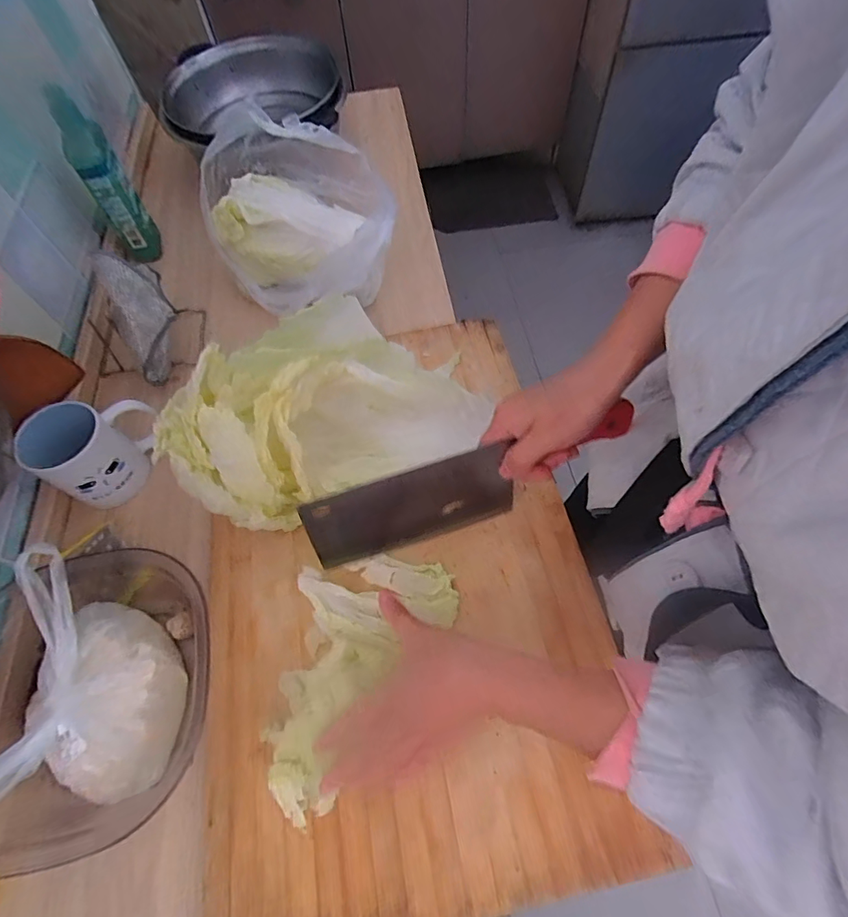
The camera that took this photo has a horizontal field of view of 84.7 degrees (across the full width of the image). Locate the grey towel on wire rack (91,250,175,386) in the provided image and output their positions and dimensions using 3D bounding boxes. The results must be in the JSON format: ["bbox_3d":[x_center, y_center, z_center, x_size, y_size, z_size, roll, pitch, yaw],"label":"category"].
[{"bbox_3d":[-0.345,-0.169,0.574,0.066,0.112,0.123,-25,64,-9],"label":"grey towel on wire rack"}]

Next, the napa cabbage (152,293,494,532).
[{"bbox_3d":[-0.102,-0.042,0.448,0.256,0.116,0.198,-42,68,-17],"label":"napa cabbage"}]

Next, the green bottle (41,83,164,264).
[{"bbox_3d":[-0.427,-0.375,0.631,0.045,0.198,0.070,-22,63,-8],"label":"green bottle"}]

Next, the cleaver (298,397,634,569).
[{"bbox_3d":[0.039,0.016,0.375,0.264,0.082,0.025,-19,42,-7],"label":"cleaver"}]

